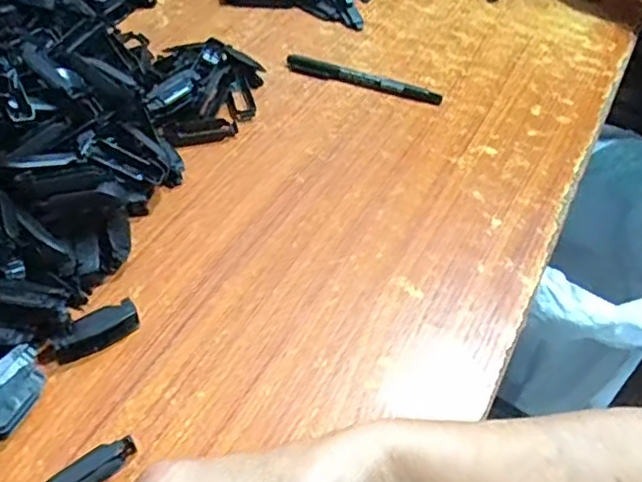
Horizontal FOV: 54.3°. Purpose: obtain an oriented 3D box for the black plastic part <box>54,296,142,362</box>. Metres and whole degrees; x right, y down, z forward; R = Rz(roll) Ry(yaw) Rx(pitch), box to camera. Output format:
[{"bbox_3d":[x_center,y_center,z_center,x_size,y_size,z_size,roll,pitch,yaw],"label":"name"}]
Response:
[{"bbox_3d":[-0.130,0.052,0.362,0.049,0.016,0.017,-28,58,-25],"label":"black plastic part"}]

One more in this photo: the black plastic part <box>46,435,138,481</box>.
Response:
[{"bbox_3d":[-0.117,0.116,0.308,0.054,0.019,0.011,-34,60,-28],"label":"black plastic part"}]

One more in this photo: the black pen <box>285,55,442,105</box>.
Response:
[{"bbox_3d":[0.036,-0.139,0.537,0.136,0.012,0.011,18,51,9],"label":"black pen"}]

